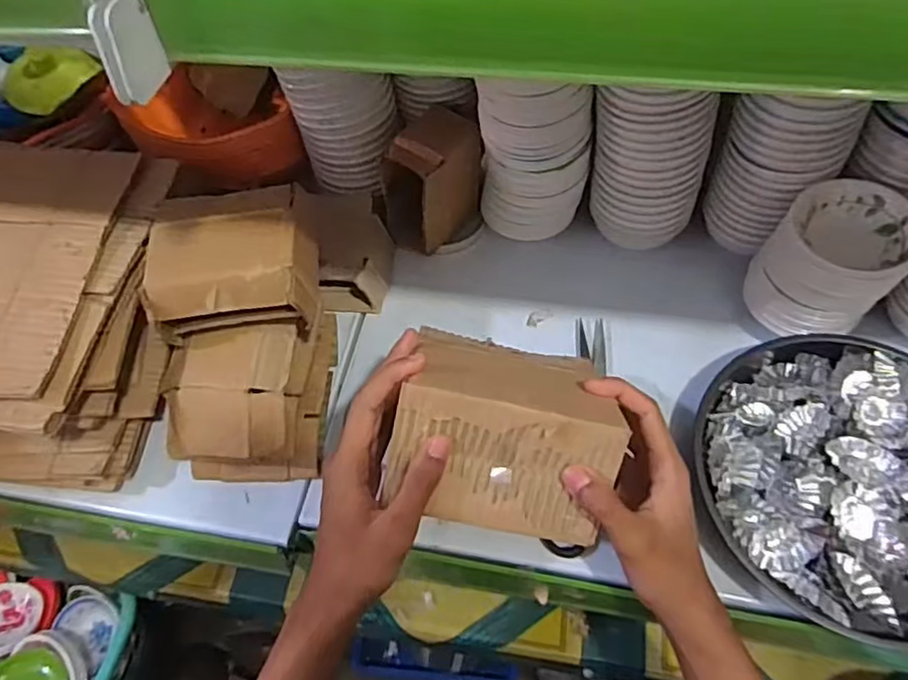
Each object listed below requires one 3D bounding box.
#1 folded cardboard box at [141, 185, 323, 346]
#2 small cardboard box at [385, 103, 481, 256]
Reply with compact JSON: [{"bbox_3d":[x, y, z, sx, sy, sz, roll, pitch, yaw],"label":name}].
[{"bbox_3d":[-0.153,-0.056,0.444,0.108,0.048,0.099,-7,58,0],"label":"folded cardboard box"},{"bbox_3d":[-0.019,-0.138,0.566,0.046,0.100,0.081,33,66,22],"label":"small cardboard box"}]

